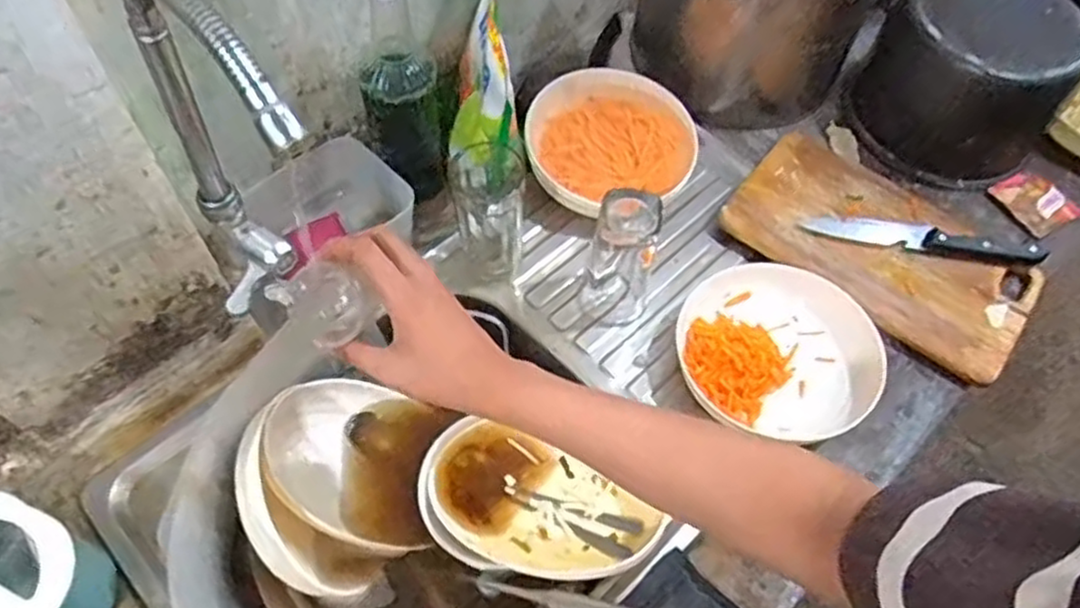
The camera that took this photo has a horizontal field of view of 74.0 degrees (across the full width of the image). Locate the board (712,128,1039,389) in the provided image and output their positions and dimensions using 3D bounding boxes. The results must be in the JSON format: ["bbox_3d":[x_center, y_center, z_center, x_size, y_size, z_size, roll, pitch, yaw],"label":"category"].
[{"bbox_3d":[0.369,-0.068,0.772,0.311,0.011,0.188,38,64,18],"label":"board"}]

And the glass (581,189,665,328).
[{"bbox_3d":[0.078,-0.040,0.688,0.060,0.154,0.057,16,59,7],"label":"glass"}]

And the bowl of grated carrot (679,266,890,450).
[{"bbox_3d":[0.227,0.043,0.694,0.184,0.049,0.168,1,59,-2],"label":"bowl of grated carrot"}]

